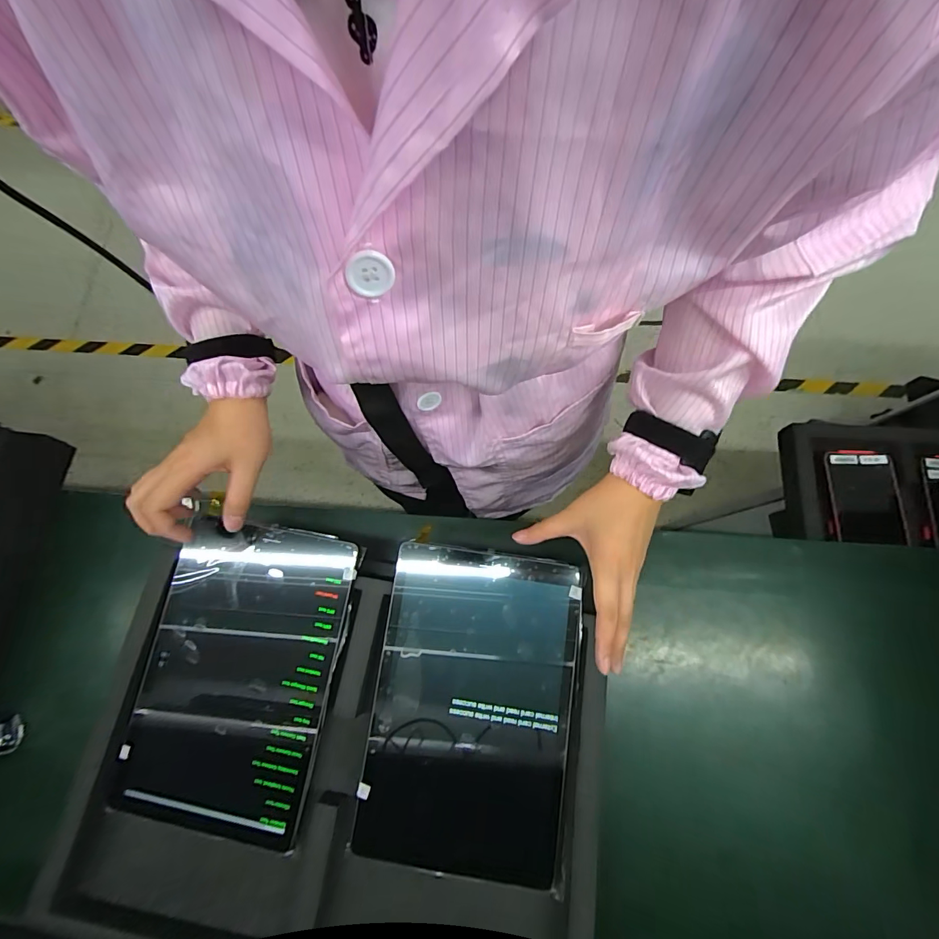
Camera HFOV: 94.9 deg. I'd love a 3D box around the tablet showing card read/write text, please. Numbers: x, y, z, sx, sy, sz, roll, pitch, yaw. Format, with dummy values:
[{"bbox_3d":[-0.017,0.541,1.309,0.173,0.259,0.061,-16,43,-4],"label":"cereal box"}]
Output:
[{"bbox_3d":[0.001,0.201,0.366,0.165,0.016,0.253,8,75,4],"label":"tablet showing card read/write text"}]

